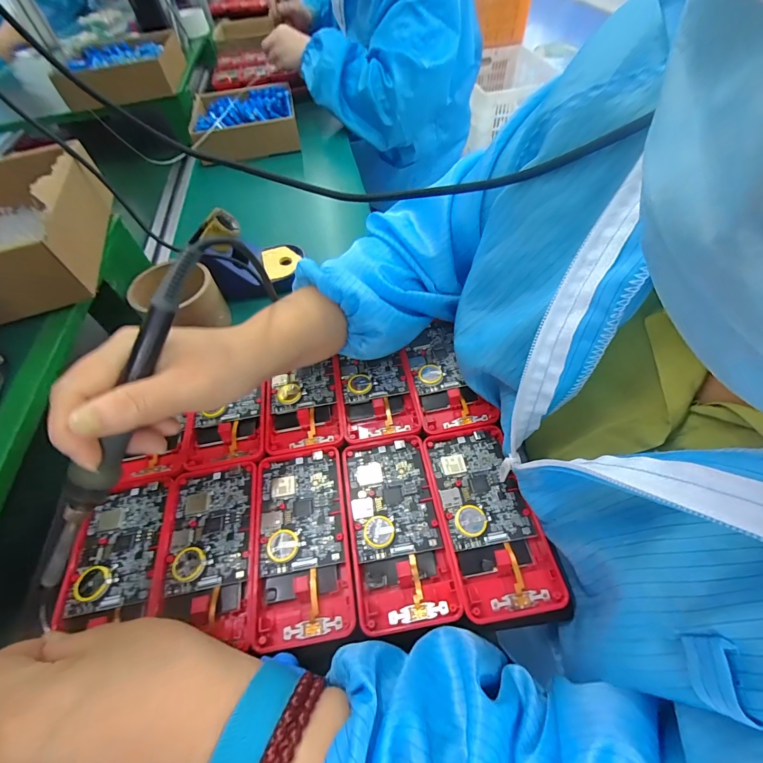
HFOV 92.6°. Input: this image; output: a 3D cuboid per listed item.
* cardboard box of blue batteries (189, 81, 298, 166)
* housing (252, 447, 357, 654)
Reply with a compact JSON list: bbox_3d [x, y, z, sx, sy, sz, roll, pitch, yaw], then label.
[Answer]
[{"bbox_3d":[-0.275,-0.536,0.749,0.190,0.064,0.225,-12,55,-4],"label":"cardboard box of blue batteries"},{"bbox_3d":[-0.055,0.103,0.246,0.062,0.008,0.121,-10,54,-3],"label":"housing"}]

